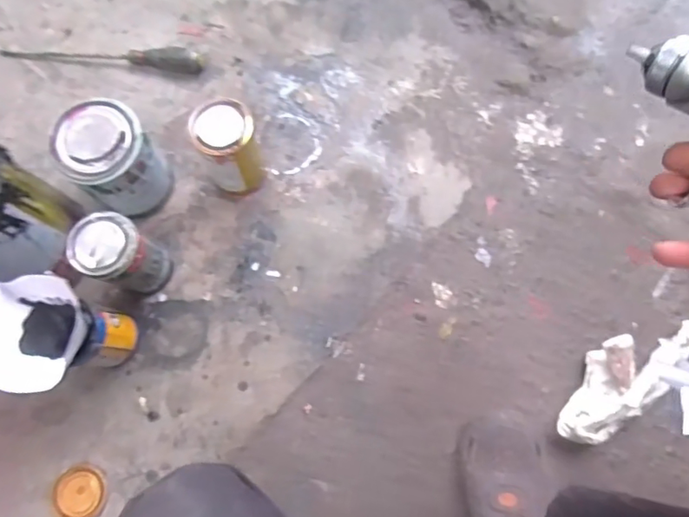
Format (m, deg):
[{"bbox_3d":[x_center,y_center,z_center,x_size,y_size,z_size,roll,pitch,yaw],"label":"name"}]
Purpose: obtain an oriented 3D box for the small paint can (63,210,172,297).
[{"bbox_3d":[-0.260,-0.003,0.618,0.075,0.143,0.068,25,79,6],"label":"small paint can"}]

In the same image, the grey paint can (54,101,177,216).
[{"bbox_3d":[-0.278,-0.118,0.650,0.094,0.134,0.097,0,77,0],"label":"grey paint can"}]

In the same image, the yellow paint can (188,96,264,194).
[{"bbox_3d":[-0.141,-0.134,0.658,0.070,0.136,0.074,0,77,0],"label":"yellow paint can"}]

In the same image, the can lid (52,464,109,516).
[{"bbox_3d":[-0.320,0.284,0.632,0.061,0.010,0.068,12,78,3],"label":"can lid"}]

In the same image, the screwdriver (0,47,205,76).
[{"bbox_3d":[-0.349,-0.285,0.749,0.288,0.029,0.027,2,77,1],"label":"screwdriver"}]

